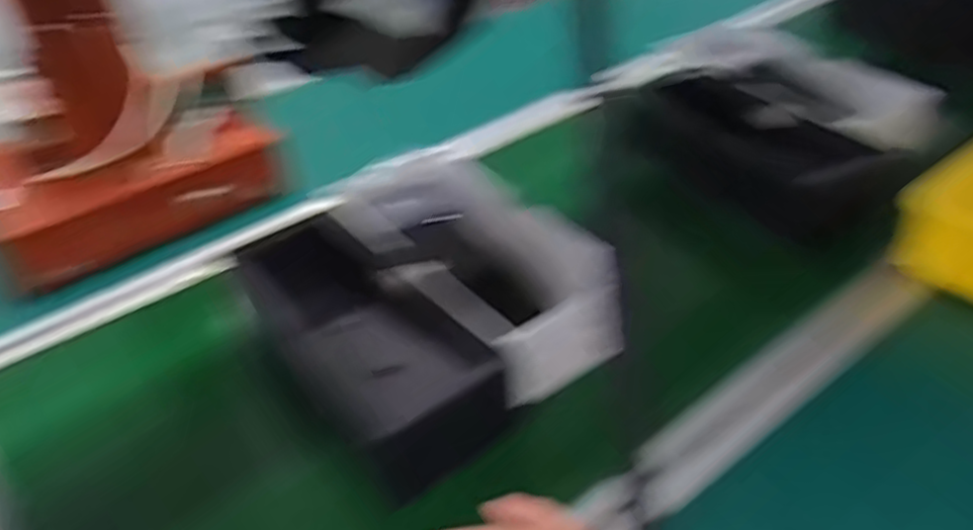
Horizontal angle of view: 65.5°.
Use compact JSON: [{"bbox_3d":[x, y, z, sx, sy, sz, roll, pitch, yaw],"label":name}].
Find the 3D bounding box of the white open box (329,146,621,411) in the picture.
[{"bbox_3d":[-0.012,-0.007,0.648,0.128,0.079,0.274,-25,41,-27],"label":"white open box"}]

